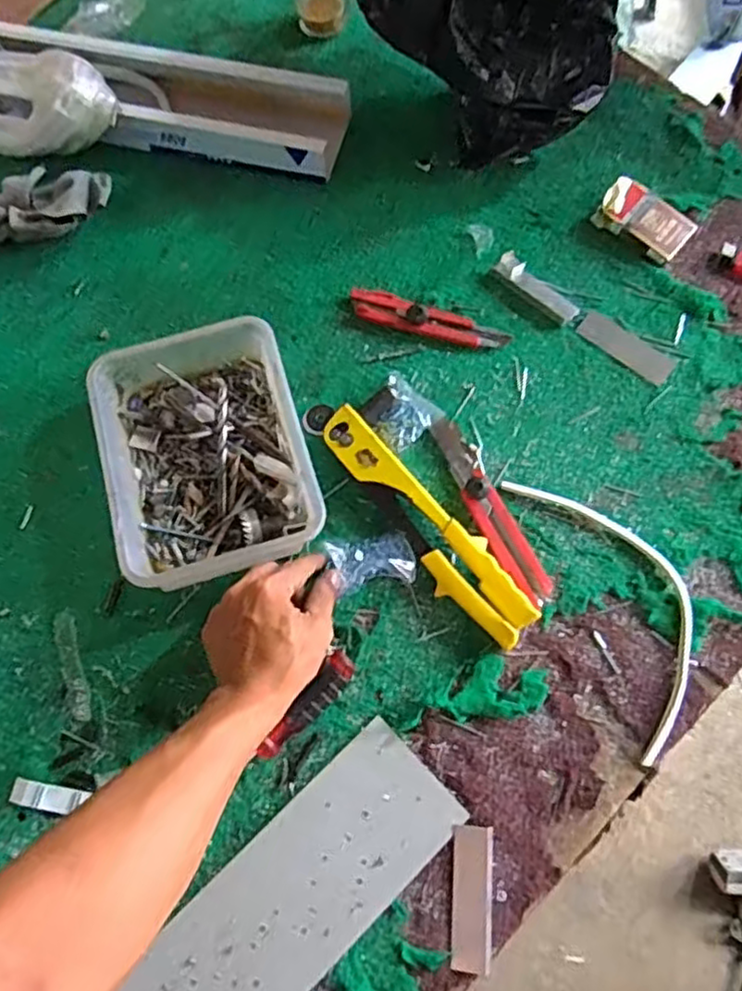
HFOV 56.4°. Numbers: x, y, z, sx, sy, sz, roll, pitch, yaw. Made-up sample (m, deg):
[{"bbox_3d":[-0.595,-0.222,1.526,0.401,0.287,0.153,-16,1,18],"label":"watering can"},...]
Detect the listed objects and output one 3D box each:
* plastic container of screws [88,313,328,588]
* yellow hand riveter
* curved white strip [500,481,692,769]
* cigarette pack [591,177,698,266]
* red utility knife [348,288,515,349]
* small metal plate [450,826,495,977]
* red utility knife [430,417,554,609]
[{"bbox_3d":[-0.144,-0.037,0.612,0.171,0.051,0.226,-17,71,-5],"label":"plastic container of screws"},{"bbox_3d":[0.036,0.013,0.597,0.048,0.031,0.269,-37,74,-11],"label":"yellow hand riveter"},{"bbox_3d":[0.210,0.081,0.580,0.095,0.012,0.251,-21,71,-6],"label":"curved white strip"},{"bbox_3d":[0.274,-0.274,0.696,0.090,0.022,0.054,42,88,7],"label":"cigarette pack"},{"bbox_3d":[0.053,-0.169,0.670,0.156,0.015,0.034,21,72,8],"label":"red utility knife"},{"bbox_3d":[0.076,0.295,0.508,0.030,0.009,0.094,4,70,2],"label":"small metal plate"},{"bbox_3d":[0.100,0.010,0.602,0.038,0.023,0.180,-26,72,-8],"label":"red utility knife"}]

